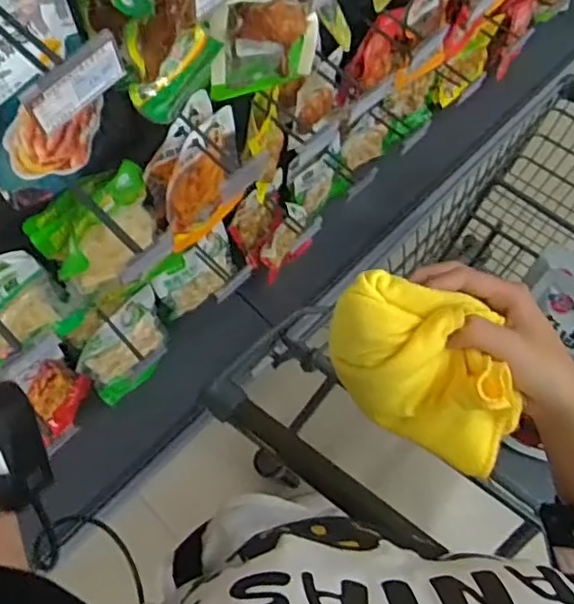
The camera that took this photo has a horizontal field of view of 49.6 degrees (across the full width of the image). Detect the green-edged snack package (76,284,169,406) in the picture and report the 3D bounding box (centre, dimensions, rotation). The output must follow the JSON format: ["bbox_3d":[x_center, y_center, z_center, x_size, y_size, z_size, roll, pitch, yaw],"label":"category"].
[{"bbox_3d":[-0.290,0.087,1.140,0.064,0.210,0.184,43,74,13],"label":"green-edged snack package"}]

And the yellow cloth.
[{"bbox_3d":[0.094,0.040,0.407,0.136,0.079,0.083,28,71,9],"label":"yellow cloth"}]

